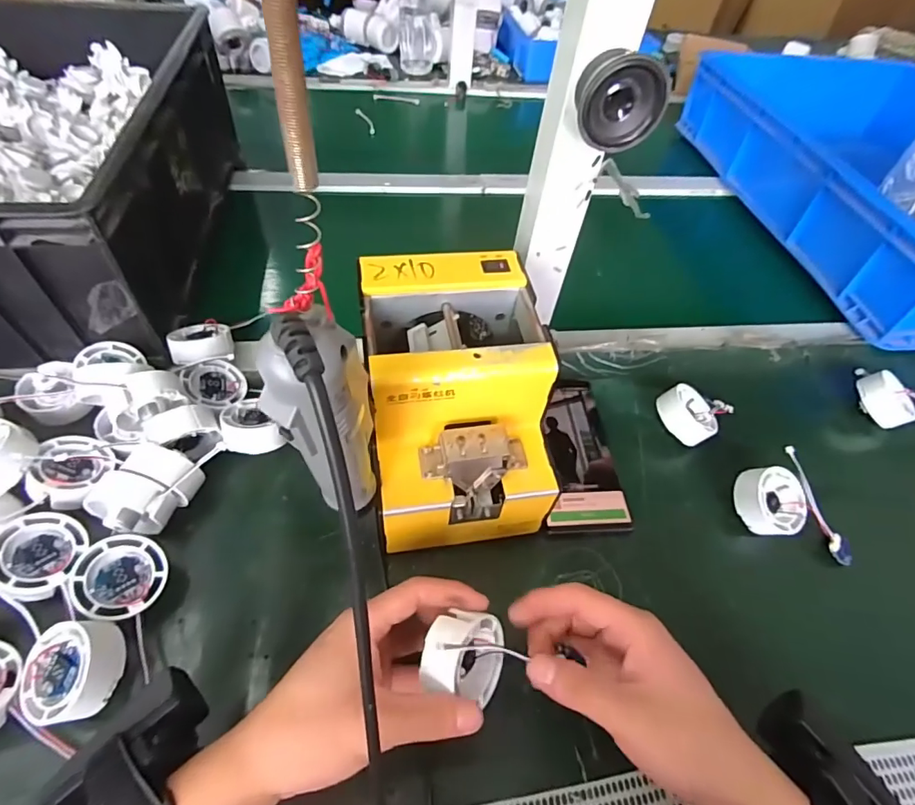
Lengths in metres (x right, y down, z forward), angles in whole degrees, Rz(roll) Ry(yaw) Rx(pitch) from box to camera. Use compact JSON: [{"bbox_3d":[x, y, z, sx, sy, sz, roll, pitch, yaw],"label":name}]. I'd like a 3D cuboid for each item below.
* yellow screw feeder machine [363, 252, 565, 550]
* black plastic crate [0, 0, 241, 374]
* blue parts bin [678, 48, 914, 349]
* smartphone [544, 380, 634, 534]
[{"bbox_3d":[-0.003,0.001,0.380,0.120,0.143,0.175,-6,54,-10],"label":"yellow screw feeder machine"},{"bbox_3d":[-0.468,-0.259,0.521,0.366,0.165,0.479,-2,53,-7],"label":"black plastic crate"},{"bbox_3d":[0.647,-0.324,0.706,0.425,0.117,0.575,-4,54,-8],"label":"blue parts bin"},{"bbox_3d":[0.109,0.043,0.449,0.065,0.012,0.156,2,53,-4],"label":"smartphone"}]

